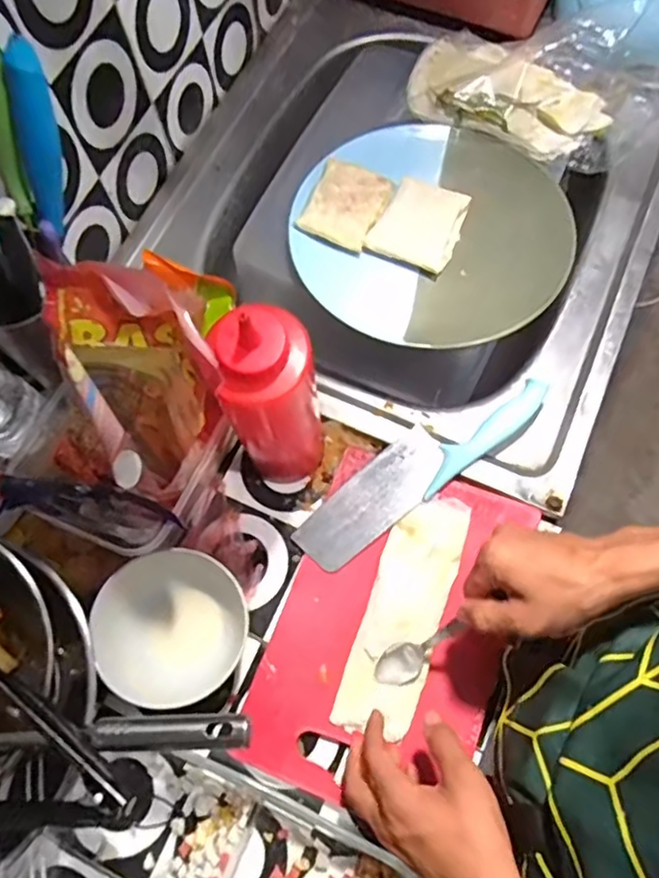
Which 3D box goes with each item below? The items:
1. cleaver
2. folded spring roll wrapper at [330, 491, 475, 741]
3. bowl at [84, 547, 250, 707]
[{"bbox_3d":[0.081,0.021,0.549,0.252,0.027,0.059,-35,73,-10],"label":"cleaver"},{"bbox_3d":[0.064,0.144,0.520,0.065,0.007,0.202,22,74,9],"label":"folded spring roll wrapper"},{"bbox_3d":[-0.128,0.149,0.496,0.120,0.061,0.113,-1,71,2],"label":"bowl"}]

